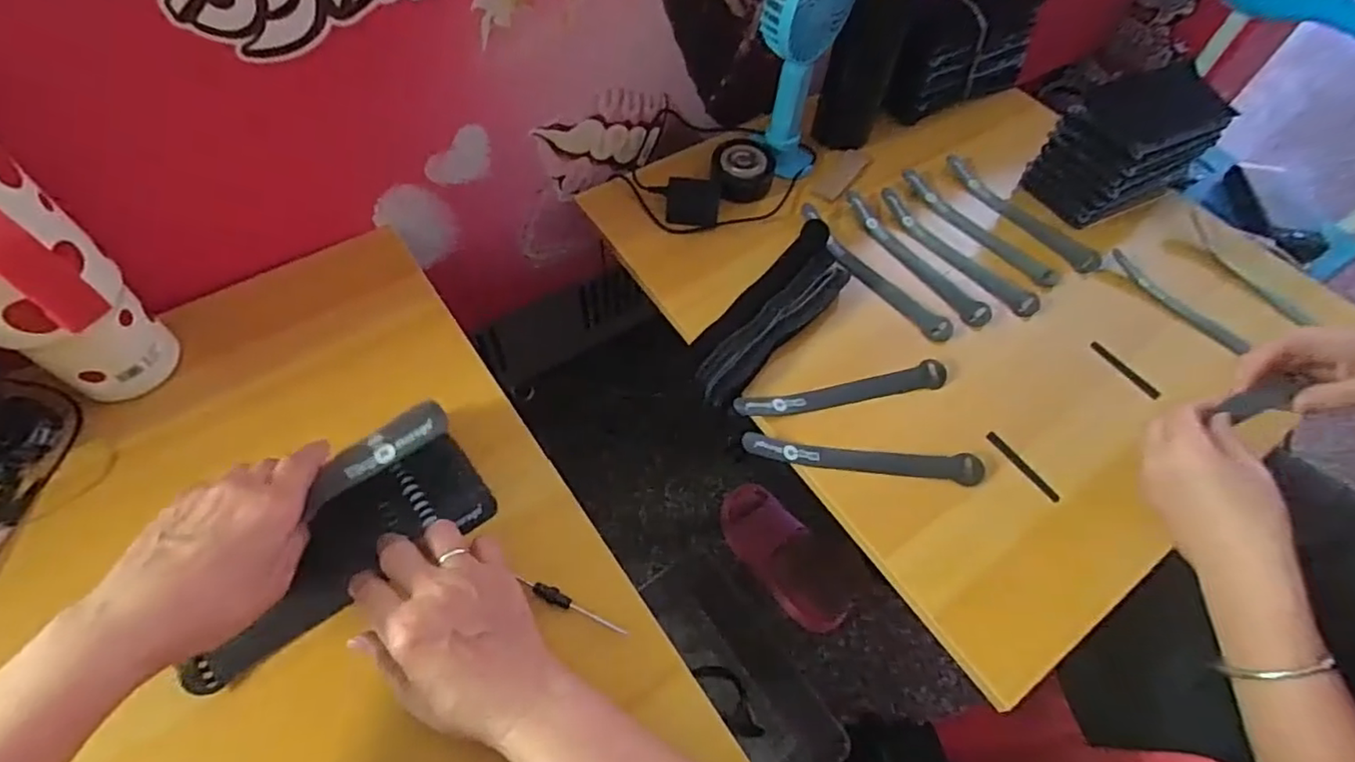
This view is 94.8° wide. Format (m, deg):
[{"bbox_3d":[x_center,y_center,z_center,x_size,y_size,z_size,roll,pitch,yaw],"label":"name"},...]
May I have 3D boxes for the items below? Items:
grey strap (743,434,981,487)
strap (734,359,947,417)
[{"bbox_3d":[0.153,0.063,0.510,0.195,0.015,0.023,6,58,0],"label":"grey strap"},{"bbox_3d":[0.145,0.009,0.544,0.193,0.016,0.021,-9,59,-10],"label":"strap"}]

